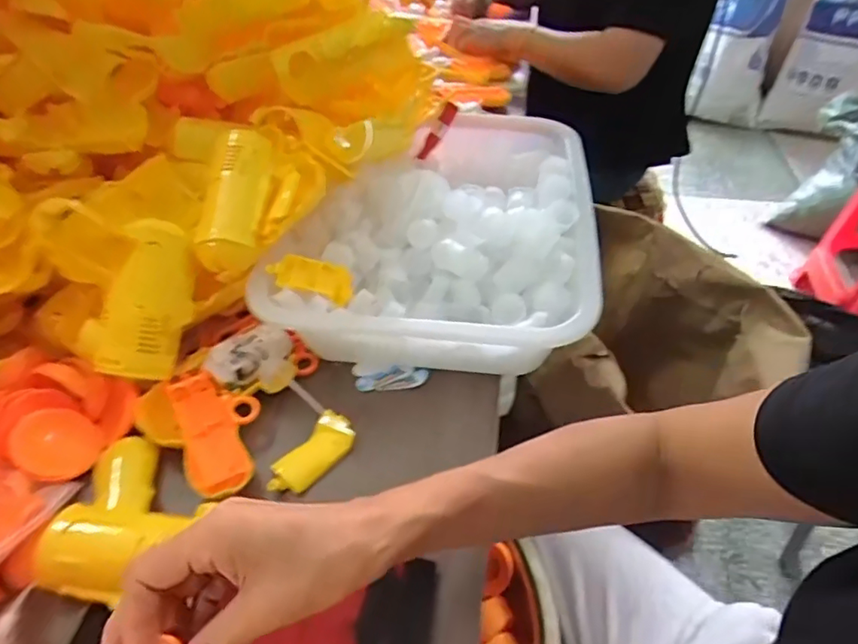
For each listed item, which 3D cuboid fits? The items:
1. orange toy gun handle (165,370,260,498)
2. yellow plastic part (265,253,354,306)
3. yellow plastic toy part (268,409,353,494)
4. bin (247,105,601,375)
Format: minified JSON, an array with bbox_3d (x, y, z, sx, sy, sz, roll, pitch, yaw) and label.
[{"bbox_3d":[-0.170,0.085,0.456,0.062,0.023,0.107,-20,47,-18],"label":"orange toy gun handle"},{"bbox_3d":[-0.104,-0.040,0.501,0.075,0.016,0.032,17,43,-11],"label":"yellow plastic part"},{"bbox_3d":[-0.094,0.109,0.456,0.038,0.020,0.074,23,49,23],"label":"yellow plastic toy part"},{"bbox_3d":[0.014,-0.101,0.594,0.298,0.095,0.369,5,45,7],"label":"bin"}]

